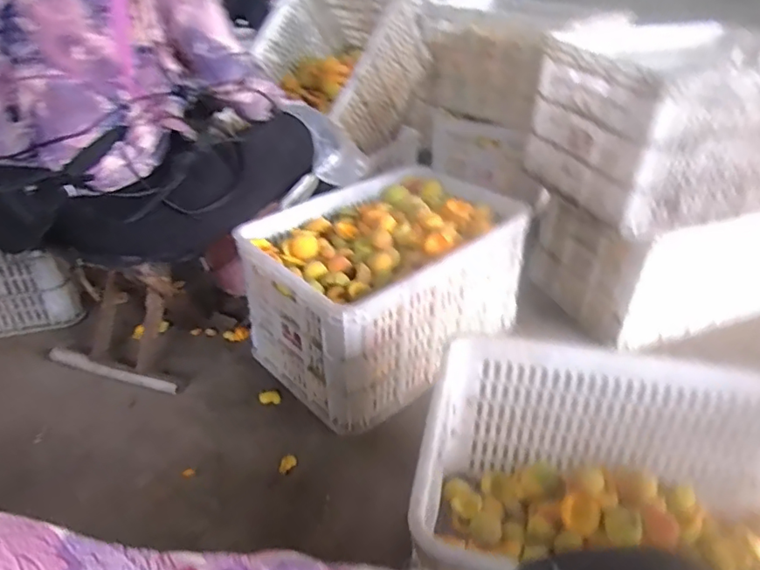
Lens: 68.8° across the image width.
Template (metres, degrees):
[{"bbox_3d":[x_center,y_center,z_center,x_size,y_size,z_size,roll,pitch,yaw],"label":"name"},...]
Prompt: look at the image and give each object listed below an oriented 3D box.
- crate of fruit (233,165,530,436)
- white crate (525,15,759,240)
[{"bbox_3d":[0.014,-0.007,1.122,0.508,0.249,0.353,-26,42,-32],"label":"crate of fruit"},{"bbox_3d":[0.554,-0.292,1.042,0.430,0.265,0.295,-10,35,-13],"label":"white crate"}]

